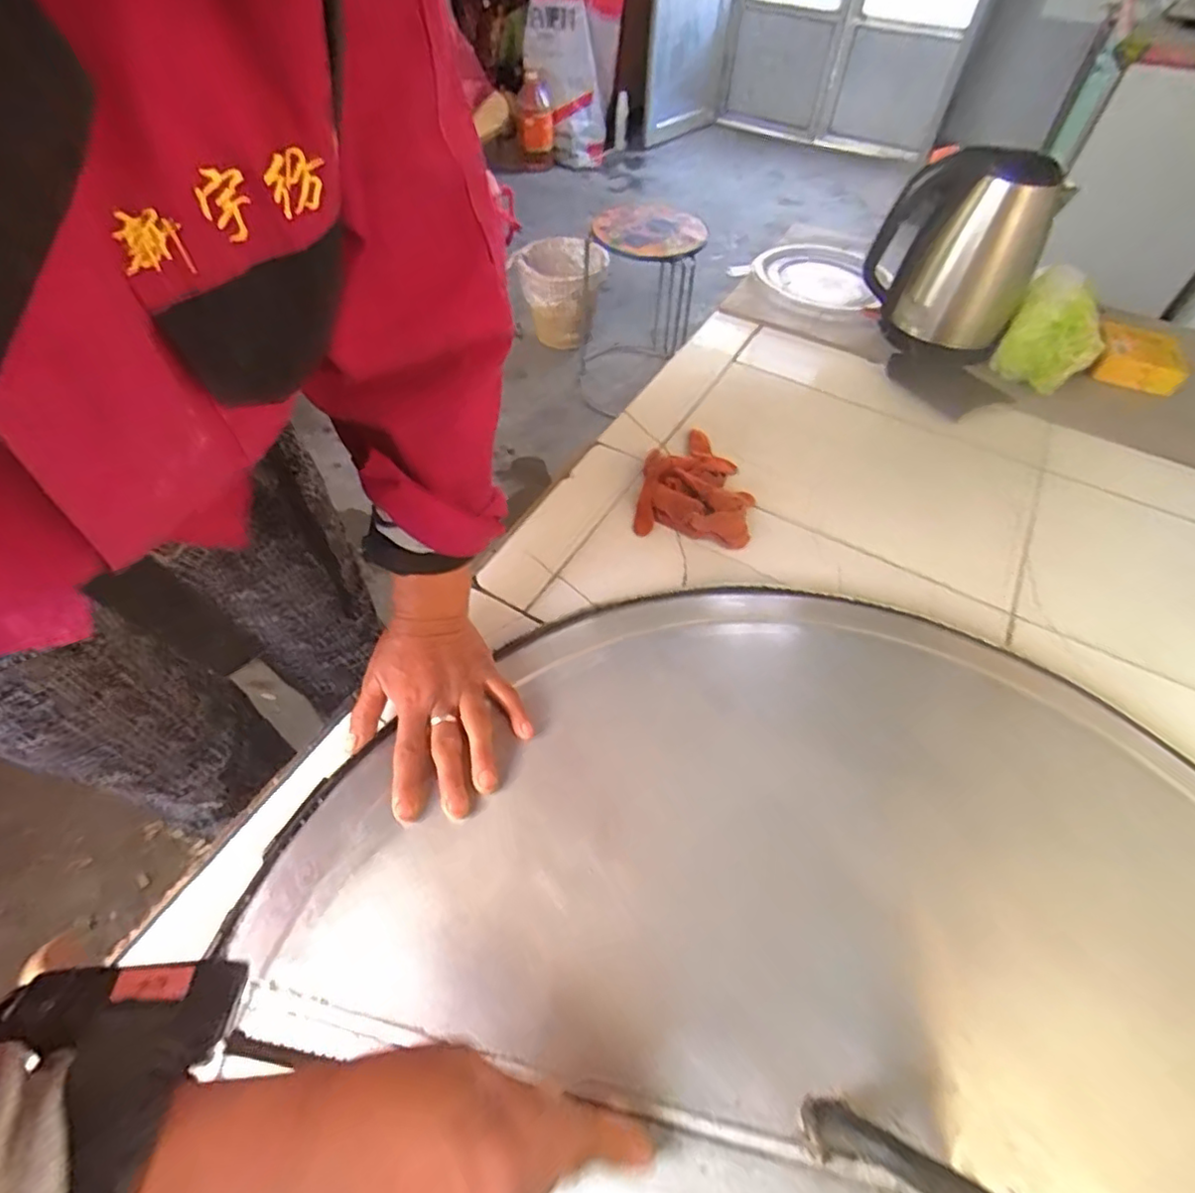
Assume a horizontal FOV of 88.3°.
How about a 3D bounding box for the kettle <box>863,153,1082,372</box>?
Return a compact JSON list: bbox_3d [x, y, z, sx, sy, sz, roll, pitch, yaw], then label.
[{"bbox_3d":[0.449,-0.430,0.773,0.188,0.188,0.145,27,56,17],"label":"kettle"}]

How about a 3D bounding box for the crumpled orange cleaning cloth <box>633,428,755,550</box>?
[{"bbox_3d":[0.107,-0.129,0.659,0.116,0.037,0.169,8,53,4],"label":"crumpled orange cleaning cloth"}]

